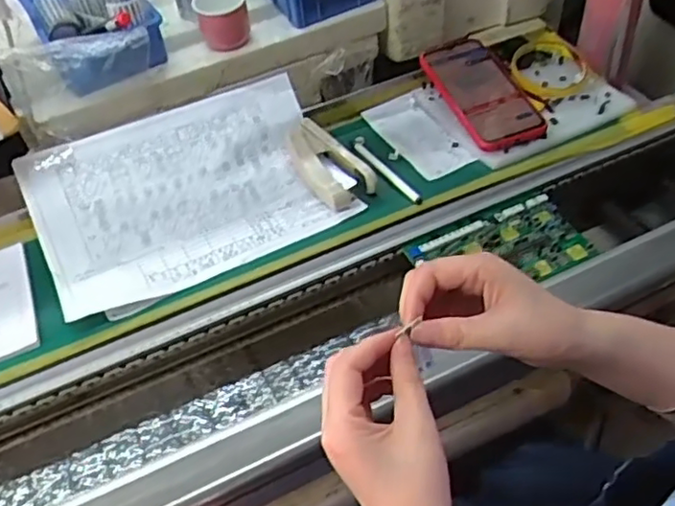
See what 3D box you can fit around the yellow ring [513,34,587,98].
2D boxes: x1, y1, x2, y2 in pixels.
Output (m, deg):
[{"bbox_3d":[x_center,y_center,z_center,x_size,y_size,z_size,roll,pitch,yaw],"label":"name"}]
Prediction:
[{"bbox_3d":[0.241,-0.213,0.737,0.076,0.024,0.089,-5,49,1],"label":"yellow ring"}]

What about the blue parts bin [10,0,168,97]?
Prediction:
[{"bbox_3d":[-0.299,-0.279,0.779,0.125,0.070,0.221,-27,52,-18],"label":"blue parts bin"}]

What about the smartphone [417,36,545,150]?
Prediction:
[{"bbox_3d":[0.161,-0.177,0.708,0.086,0.015,0.168,-14,56,-15],"label":"smartphone"}]

